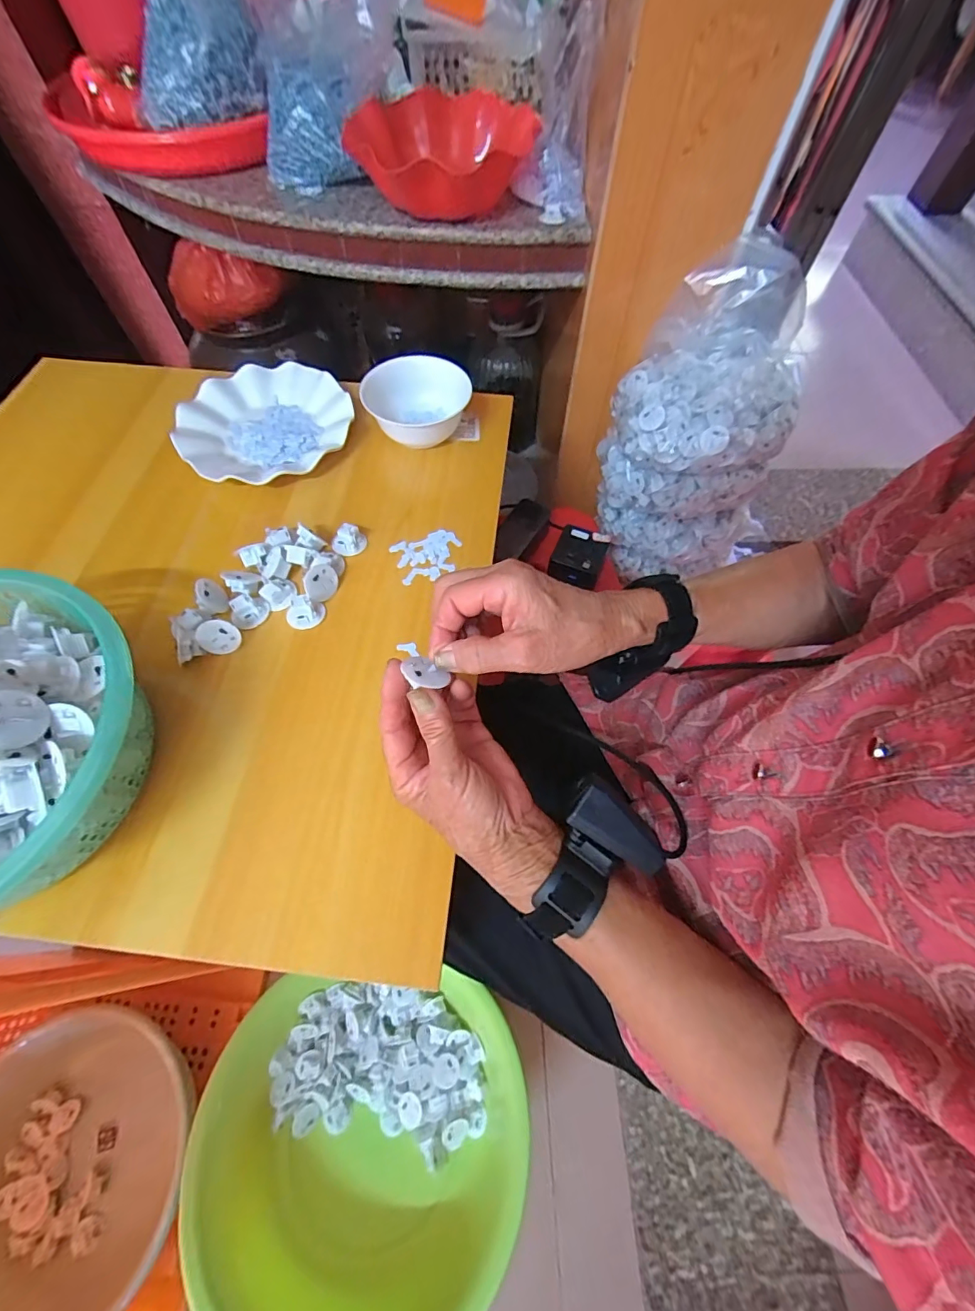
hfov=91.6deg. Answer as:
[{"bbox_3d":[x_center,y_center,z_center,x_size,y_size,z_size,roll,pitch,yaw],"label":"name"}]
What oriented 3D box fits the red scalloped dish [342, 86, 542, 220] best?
[{"bbox_3d":[-0.054,-0.598,0.569,0.213,0.065,0.234,0,64,-1],"label":"red scalloped dish"}]

